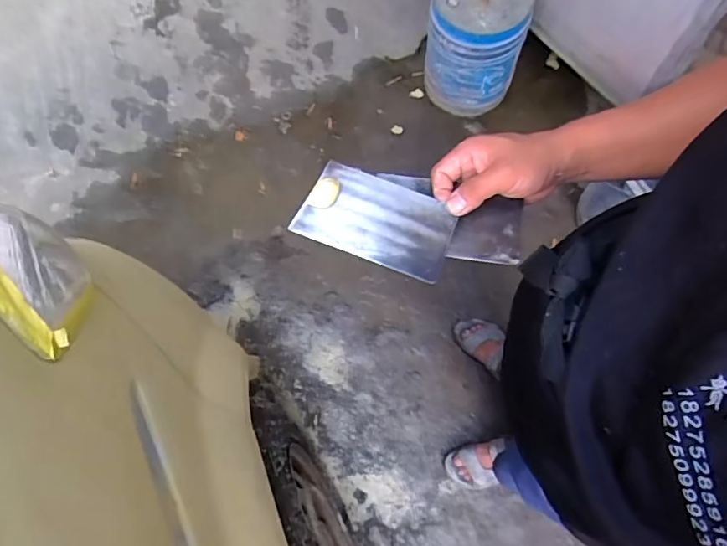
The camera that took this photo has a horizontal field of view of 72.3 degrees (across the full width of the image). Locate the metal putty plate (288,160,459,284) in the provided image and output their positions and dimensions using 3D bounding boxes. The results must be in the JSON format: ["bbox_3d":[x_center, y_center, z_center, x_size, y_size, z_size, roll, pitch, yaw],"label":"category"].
[{"bbox_3d":[0.013,-0.048,0.448,0.133,0.008,0.073,22,85,1],"label":"metal putty plate"}]

